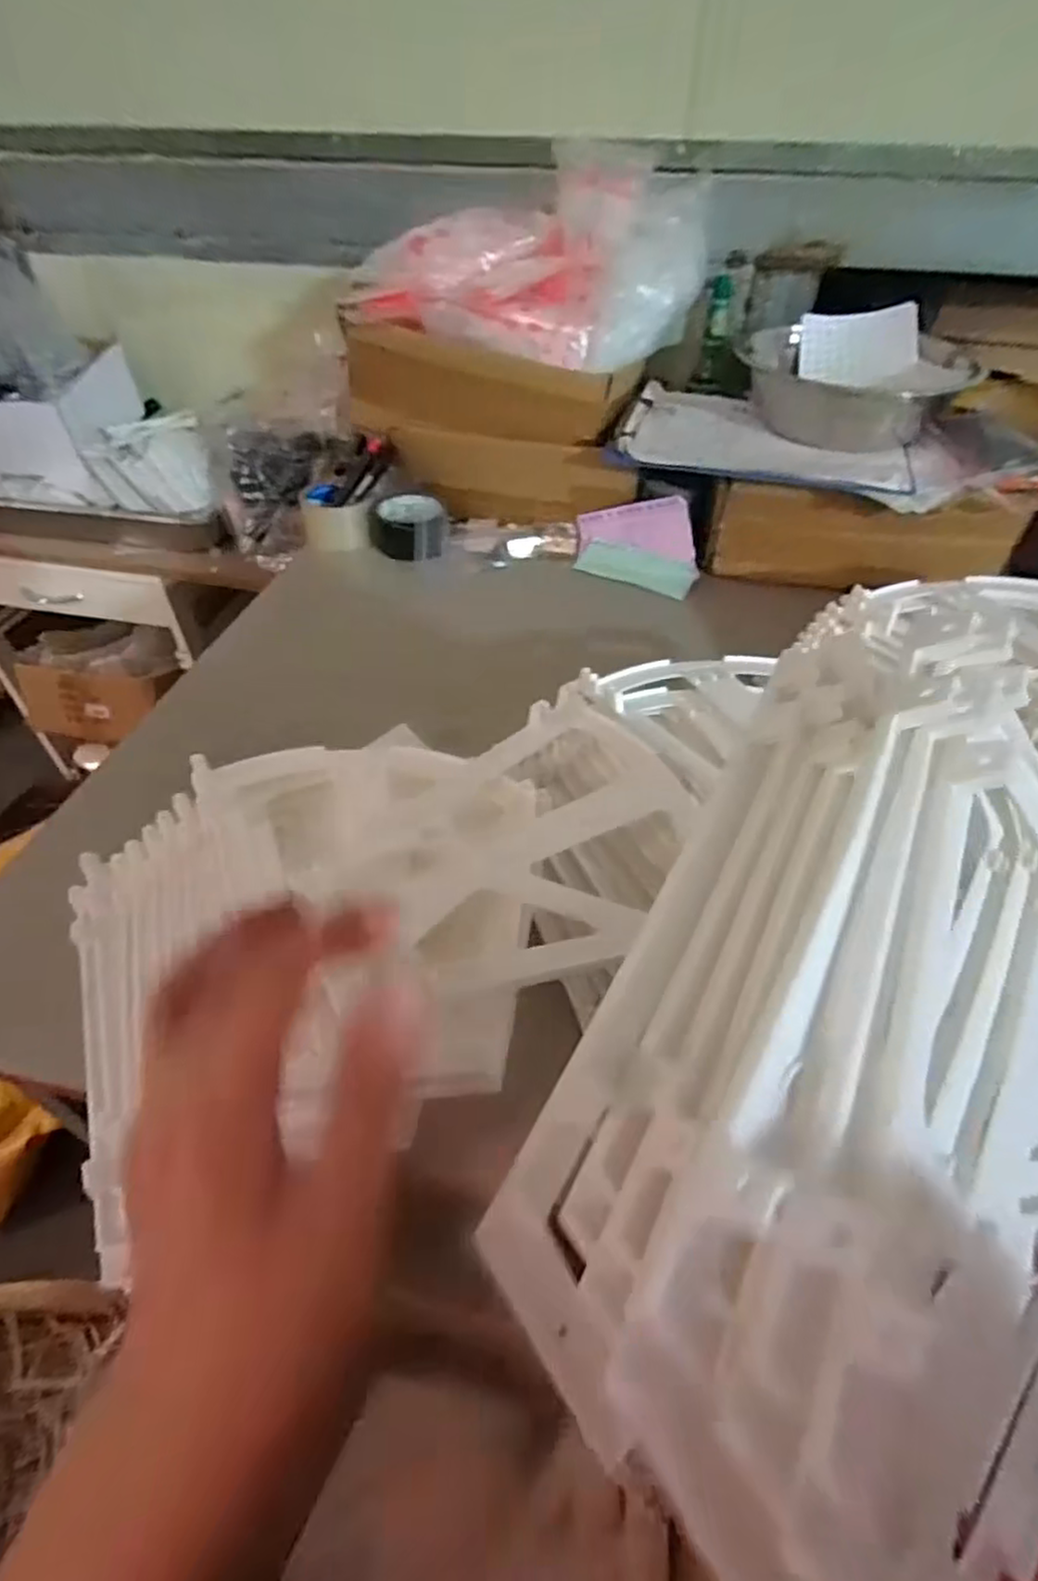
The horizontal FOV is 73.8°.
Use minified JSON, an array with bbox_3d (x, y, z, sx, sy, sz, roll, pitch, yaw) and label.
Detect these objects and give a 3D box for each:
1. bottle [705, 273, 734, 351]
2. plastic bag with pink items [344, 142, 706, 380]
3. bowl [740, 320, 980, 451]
[{"bbox_3d":[0.248,-0.595,0.859,0.028,0.070,0.030,9,46,7],"label":"bottle"},{"bbox_3d":[0.016,-0.588,0.765,0.354,0.147,0.259,12,47,11],"label":"plastic bag with pink items"},{"bbox_3d":[0.366,-0.444,0.753,0.210,0.066,0.191,1,46,-1],"label":"bowl"}]

